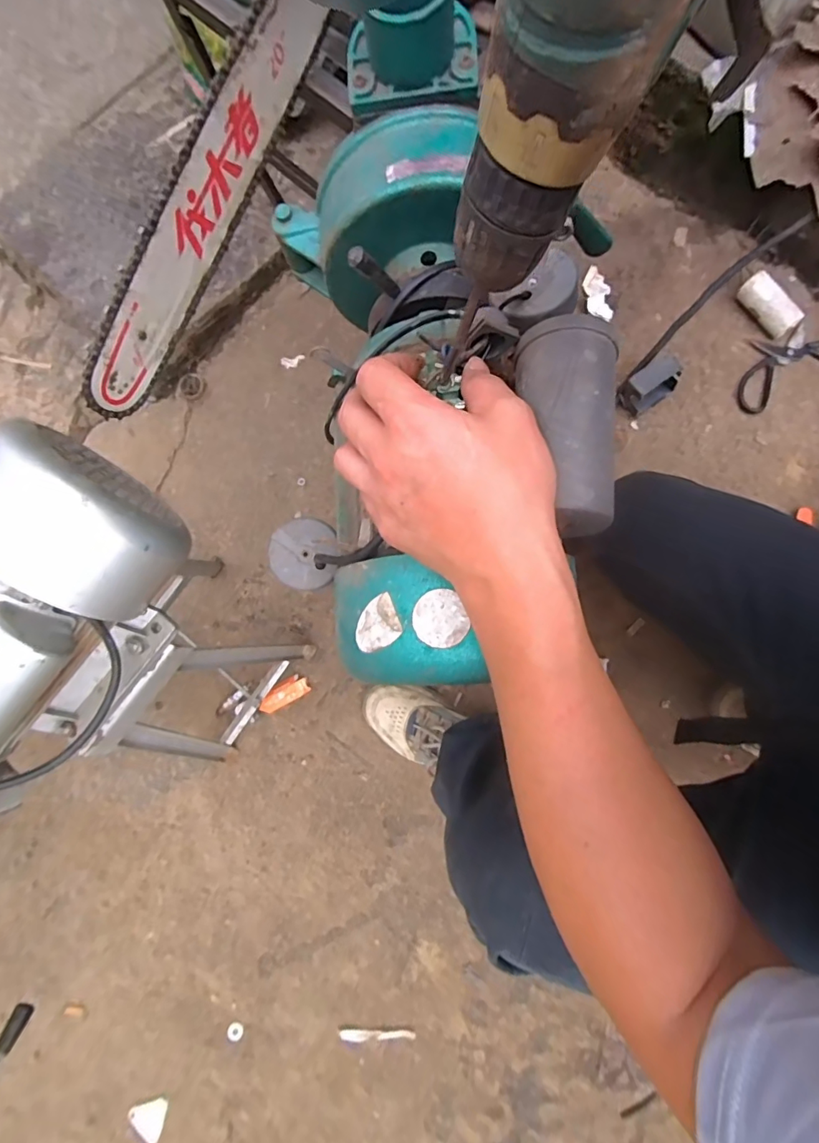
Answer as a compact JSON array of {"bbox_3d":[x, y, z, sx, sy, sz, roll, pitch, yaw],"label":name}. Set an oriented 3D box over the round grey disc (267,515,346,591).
[{"bbox_3d":[-0.078,-0.014,0.359,0.049,0.011,0.052,18,79,3],"label":"round grey disc"}]

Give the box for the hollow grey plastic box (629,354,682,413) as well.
[{"bbox_3d":[0.380,-0.293,0.752,0.089,0.054,0.046,-34,80,-7],"label":"hollow grey plastic box"}]

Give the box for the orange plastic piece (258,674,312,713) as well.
[{"bbox_3d":[-0.205,0.201,0.789,0.082,0.024,0.037,-31,80,-6],"label":"orange plastic piece"}]

